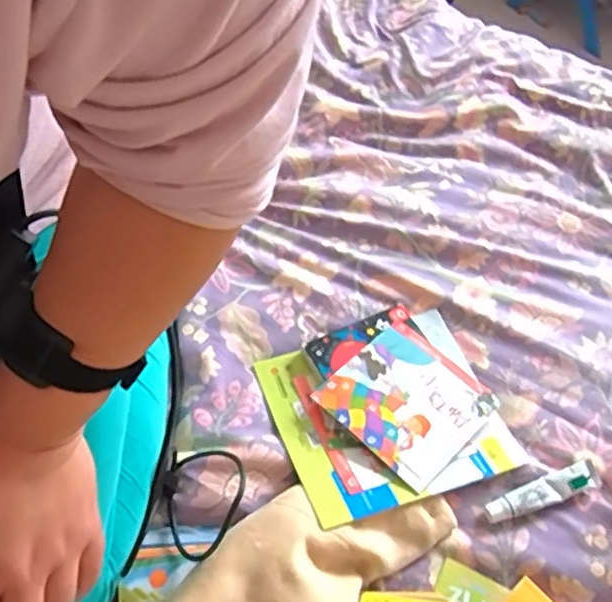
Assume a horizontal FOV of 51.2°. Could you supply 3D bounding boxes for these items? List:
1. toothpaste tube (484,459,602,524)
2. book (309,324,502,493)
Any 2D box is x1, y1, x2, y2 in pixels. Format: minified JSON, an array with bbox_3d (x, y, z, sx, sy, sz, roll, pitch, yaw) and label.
[{"bbox_3d":[0.217,0.175,0.587,0.111,0.013,0.024,-14,58,-13],"label":"toothpaste tube"},{"bbox_3d":[0.099,0.095,0.624,0.133,0.007,0.133,40,58,21],"label":"book"}]

